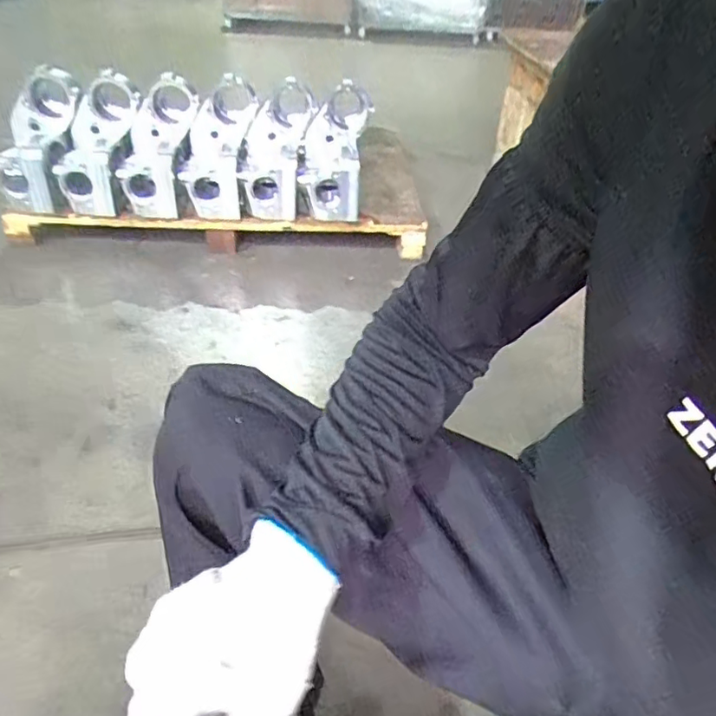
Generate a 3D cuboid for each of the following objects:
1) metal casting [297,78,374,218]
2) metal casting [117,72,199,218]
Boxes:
[{"bbox_3d":[-0.066,-0.577,1.651,0.168,0.303,0.257,8,36,5],"label":"metal casting"},{"bbox_3d":[-0.553,-0.592,1.648,0.163,0.392,0.137,9,1,7],"label":"metal casting"}]

